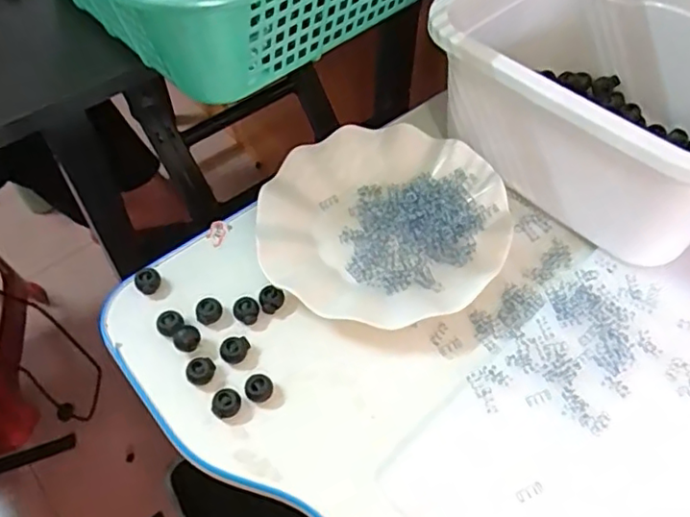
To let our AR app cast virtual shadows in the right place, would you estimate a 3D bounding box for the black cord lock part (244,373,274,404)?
[{"bbox_3d":[-0.054,0.083,0.385,0.019,0.016,0.014,-36,62,-23],"label":"black cord lock part"}]

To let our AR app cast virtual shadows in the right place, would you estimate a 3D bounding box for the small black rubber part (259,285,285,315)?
[{"bbox_3d":[-0.051,0.029,0.424,0.017,0.012,0.015,-14,56,-10],"label":"small black rubber part"}]

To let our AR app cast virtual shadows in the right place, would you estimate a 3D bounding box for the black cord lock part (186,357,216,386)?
[{"bbox_3d":[-0.095,0.074,0.395,0.019,0.015,0.016,-22,58,-15],"label":"black cord lock part"}]

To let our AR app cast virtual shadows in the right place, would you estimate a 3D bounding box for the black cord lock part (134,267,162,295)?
[{"bbox_3d":[-0.143,0.016,0.434,0.018,0.014,0.014,-30,60,-20],"label":"black cord lock part"}]

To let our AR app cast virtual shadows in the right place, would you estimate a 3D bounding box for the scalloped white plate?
[{"bbox_3d":[0.029,-0.029,0.459,0.177,0.039,0.169,0,55,0],"label":"scalloped white plate"}]

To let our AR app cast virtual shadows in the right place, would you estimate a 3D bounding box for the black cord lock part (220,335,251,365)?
[{"bbox_3d":[-0.073,0.062,0.402,0.019,0.014,0.014,-18,57,-13],"label":"black cord lock part"}]

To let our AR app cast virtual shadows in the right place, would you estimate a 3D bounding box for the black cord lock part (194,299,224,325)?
[{"bbox_3d":[-0.095,0.037,0.420,0.018,0.014,0.015,-18,57,-13],"label":"black cord lock part"}]

